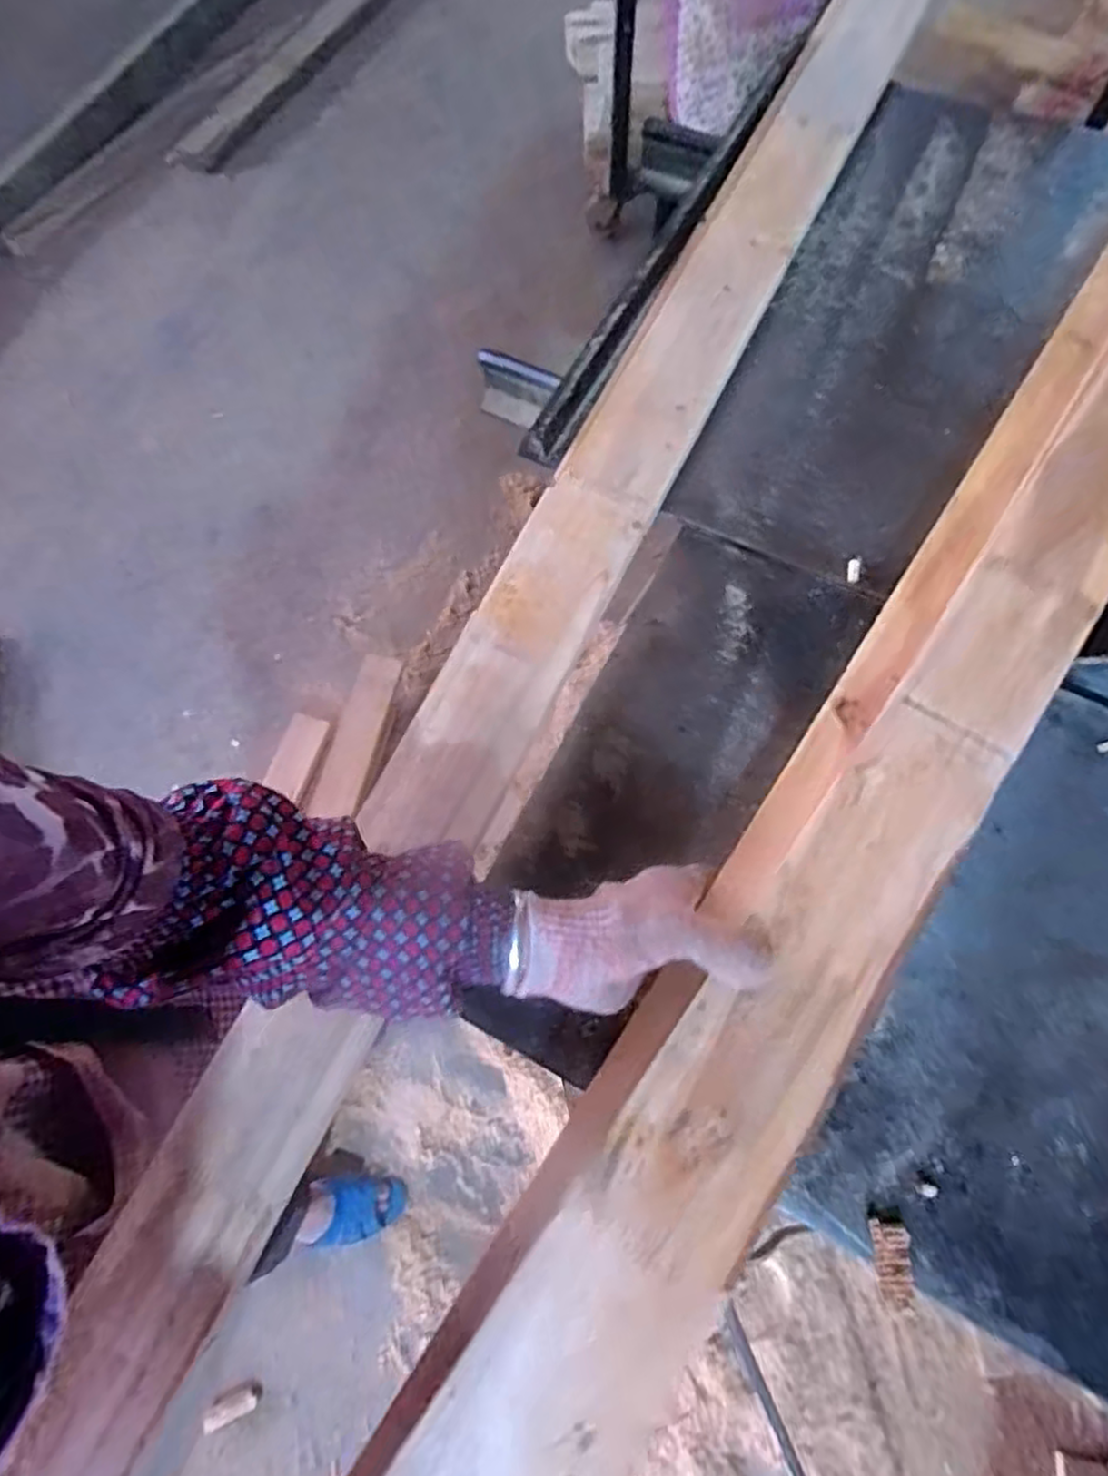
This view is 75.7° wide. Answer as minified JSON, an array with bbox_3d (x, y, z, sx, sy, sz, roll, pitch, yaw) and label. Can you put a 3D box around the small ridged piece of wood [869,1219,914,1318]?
[{"bbox_3d":[0.199,0.309,0.415,0.020,0.009,0.044,-1,70,3],"label":"small ridged piece of wood"}]

